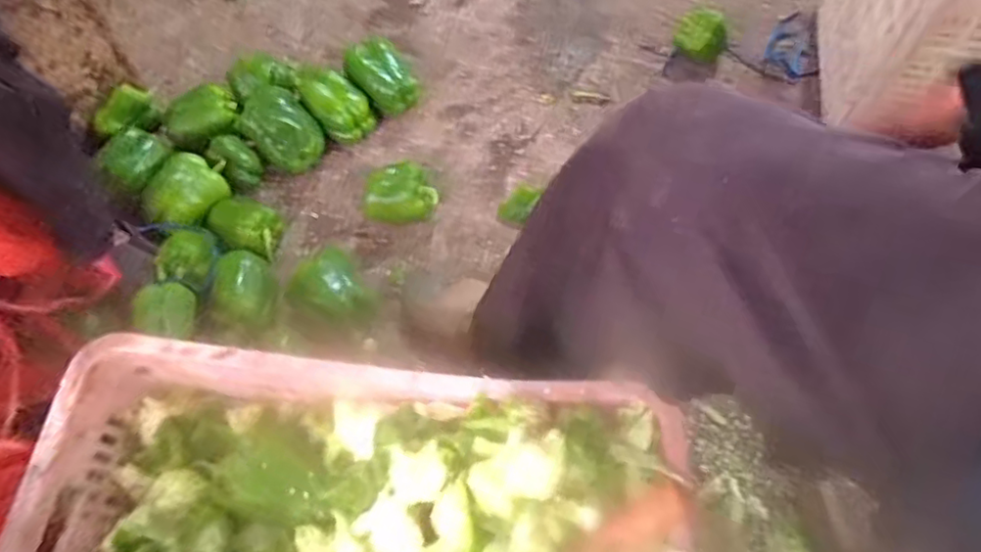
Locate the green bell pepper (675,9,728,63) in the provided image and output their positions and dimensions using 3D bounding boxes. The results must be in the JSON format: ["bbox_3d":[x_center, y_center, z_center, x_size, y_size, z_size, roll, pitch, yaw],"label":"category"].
[{"bbox_3d":[0.335,-0.382,1.022,0.080,0.077,0.076,-1,63,2],"label":"green bell pepper"}]

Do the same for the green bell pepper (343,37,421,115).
[{"bbox_3d":[-0.165,-0.299,0.988,0.093,0.092,0.097,-1,63,2],"label":"green bell pepper"}]

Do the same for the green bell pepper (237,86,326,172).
[{"bbox_3d":[-0.302,-0.210,0.950,0.091,0.097,0.116,-39,68,-15],"label":"green bell pepper"}]

